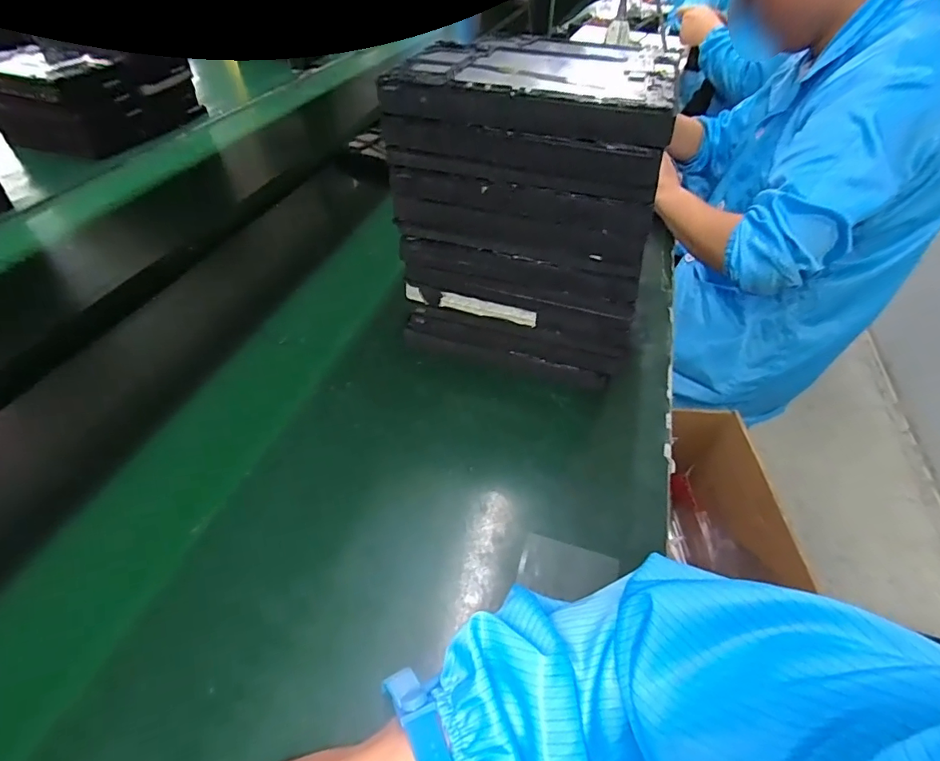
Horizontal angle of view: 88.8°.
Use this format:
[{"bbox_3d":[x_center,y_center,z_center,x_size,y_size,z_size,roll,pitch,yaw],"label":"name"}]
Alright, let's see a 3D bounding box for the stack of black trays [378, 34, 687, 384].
[{"bbox_3d":[0.057,-0.171,0.518,0.256,0.308,0.167,13,47,6],"label":"stack of black trays"}]

